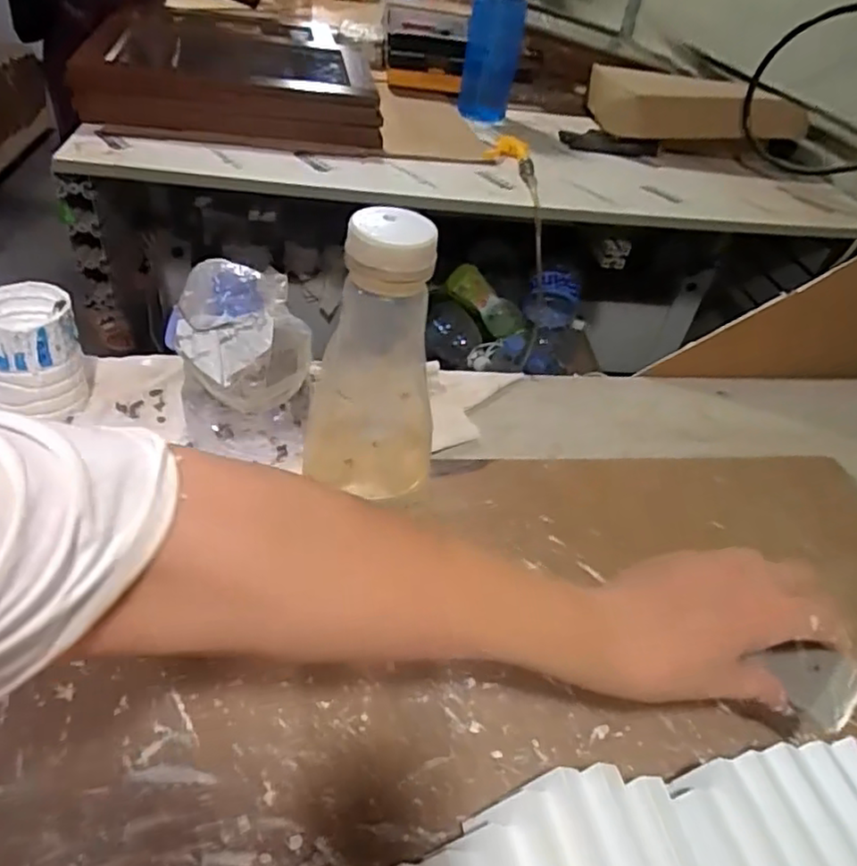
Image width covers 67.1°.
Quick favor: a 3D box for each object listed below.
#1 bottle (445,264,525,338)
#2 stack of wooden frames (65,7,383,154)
[{"bbox_3d":[0.104,-0.239,1.191,0.172,0.067,0.056,44,49,2],"label":"bottle"},{"bbox_3d":[-0.358,-0.667,1.193,0.492,0.098,0.563,0,41,-12],"label":"stack of wooden frames"}]

